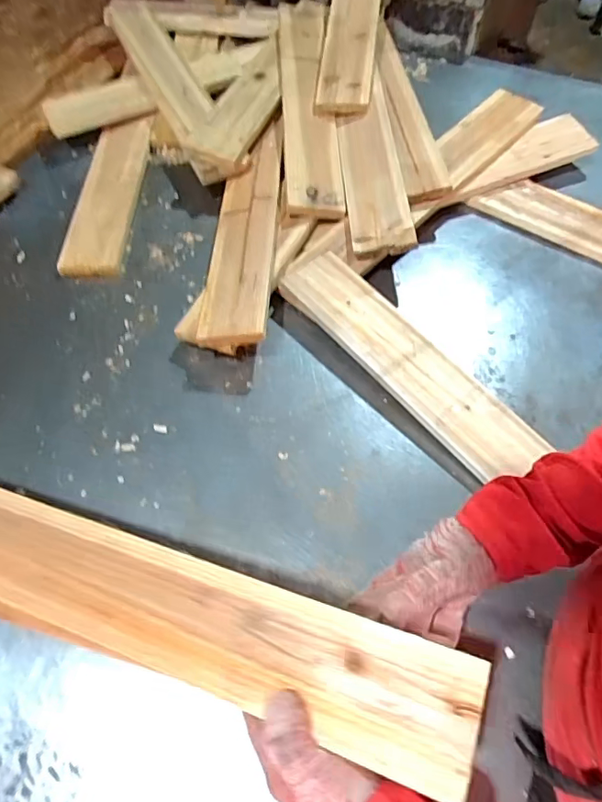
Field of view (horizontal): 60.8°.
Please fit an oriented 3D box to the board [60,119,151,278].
[{"bbox_3d":[-0.281,-0.314,0.753,0.073,0.030,0.311,1,62,0],"label":"board"}]

